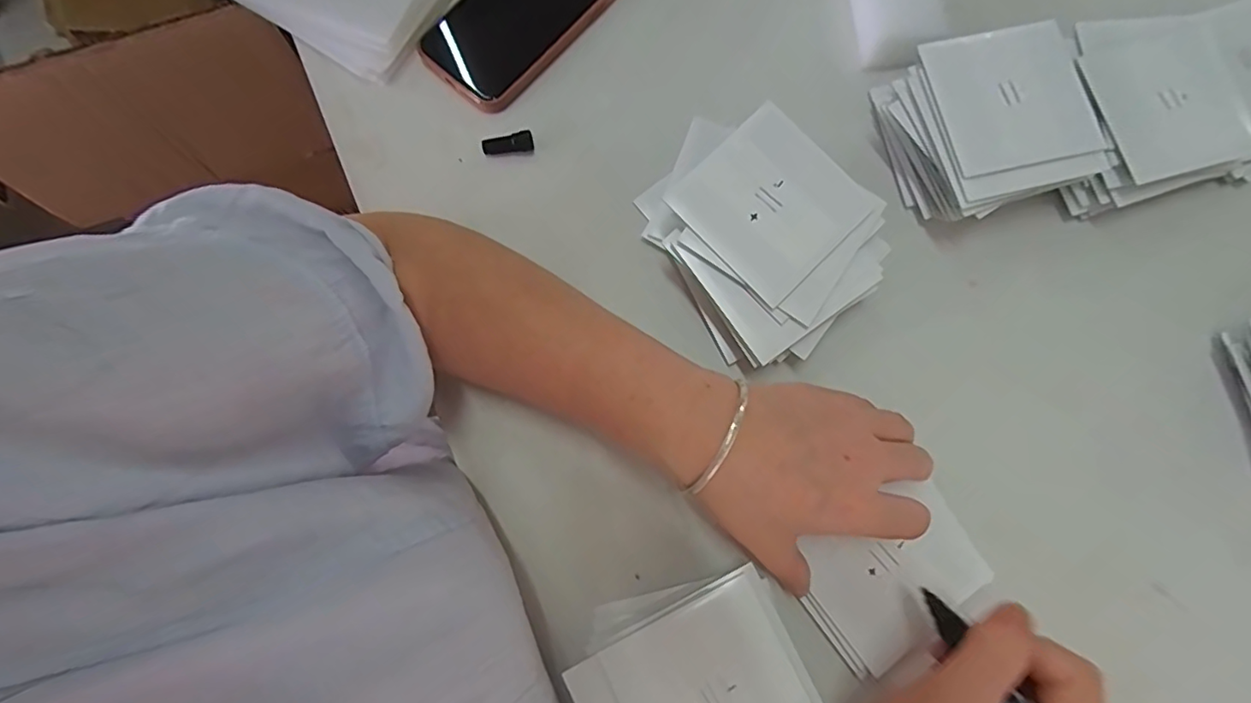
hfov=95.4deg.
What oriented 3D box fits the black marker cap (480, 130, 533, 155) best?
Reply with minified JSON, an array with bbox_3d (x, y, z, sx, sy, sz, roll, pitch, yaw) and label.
[{"bbox_3d":[-0.080,-0.141,0.387,0.034,0.013,0.011,-10,78,-1],"label":"black marker cap"}]

